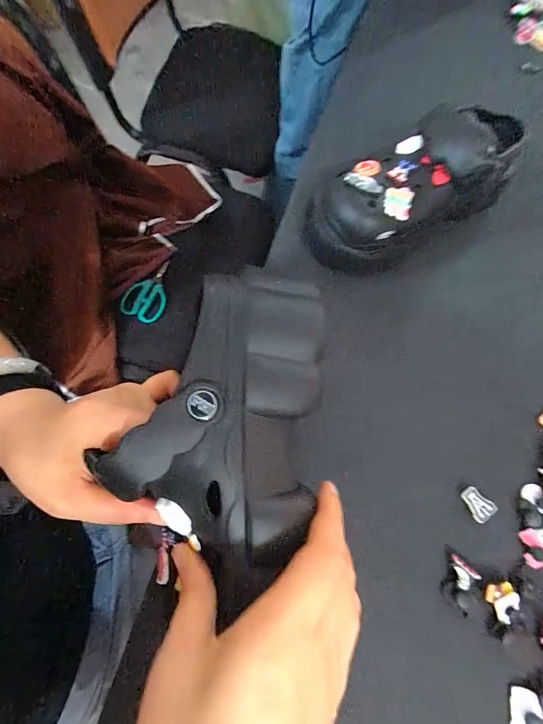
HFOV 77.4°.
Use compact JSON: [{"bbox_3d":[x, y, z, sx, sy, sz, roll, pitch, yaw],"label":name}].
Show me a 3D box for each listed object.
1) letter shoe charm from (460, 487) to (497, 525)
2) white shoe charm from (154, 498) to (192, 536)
[{"bbox_3d":[0.178,0.123,0.292,0.021,0.004,0.028,-39,78,-14],"label":"letter shoe charm"},{"bbox_3d":[-0.051,0.082,0.185,0.016,0.008,0.024,-3,114,17],"label":"white shoe charm"}]

